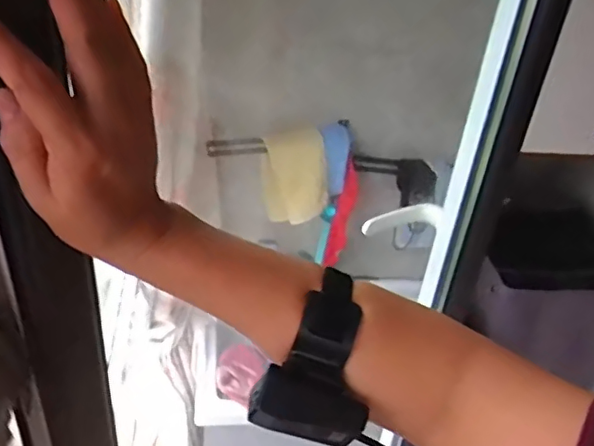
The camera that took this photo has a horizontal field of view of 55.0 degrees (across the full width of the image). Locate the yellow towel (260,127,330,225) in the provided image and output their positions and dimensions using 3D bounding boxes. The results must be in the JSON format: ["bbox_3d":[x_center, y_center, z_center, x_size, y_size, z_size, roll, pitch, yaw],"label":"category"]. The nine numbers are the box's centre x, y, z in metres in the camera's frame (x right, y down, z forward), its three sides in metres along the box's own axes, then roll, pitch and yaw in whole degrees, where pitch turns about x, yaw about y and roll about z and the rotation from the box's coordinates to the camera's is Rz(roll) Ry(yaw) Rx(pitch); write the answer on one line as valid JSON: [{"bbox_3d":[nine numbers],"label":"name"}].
[{"bbox_3d":[-0.007,-0.124,1.541,0.175,0.247,0.037,-14,22,-13],"label":"yellow towel"}]

